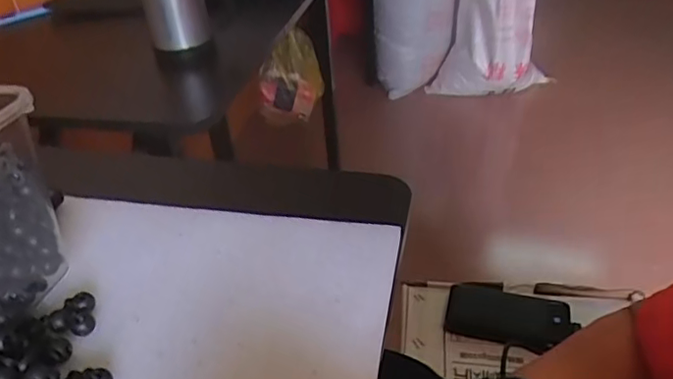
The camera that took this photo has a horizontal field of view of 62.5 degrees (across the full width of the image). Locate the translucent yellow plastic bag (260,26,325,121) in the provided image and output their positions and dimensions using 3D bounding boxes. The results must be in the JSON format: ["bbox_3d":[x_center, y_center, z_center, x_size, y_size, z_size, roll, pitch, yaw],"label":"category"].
[{"bbox_3d":[-0.106,-0.270,1.303,0.143,0.235,0.066,1,37,6],"label":"translucent yellow plastic bag"}]

